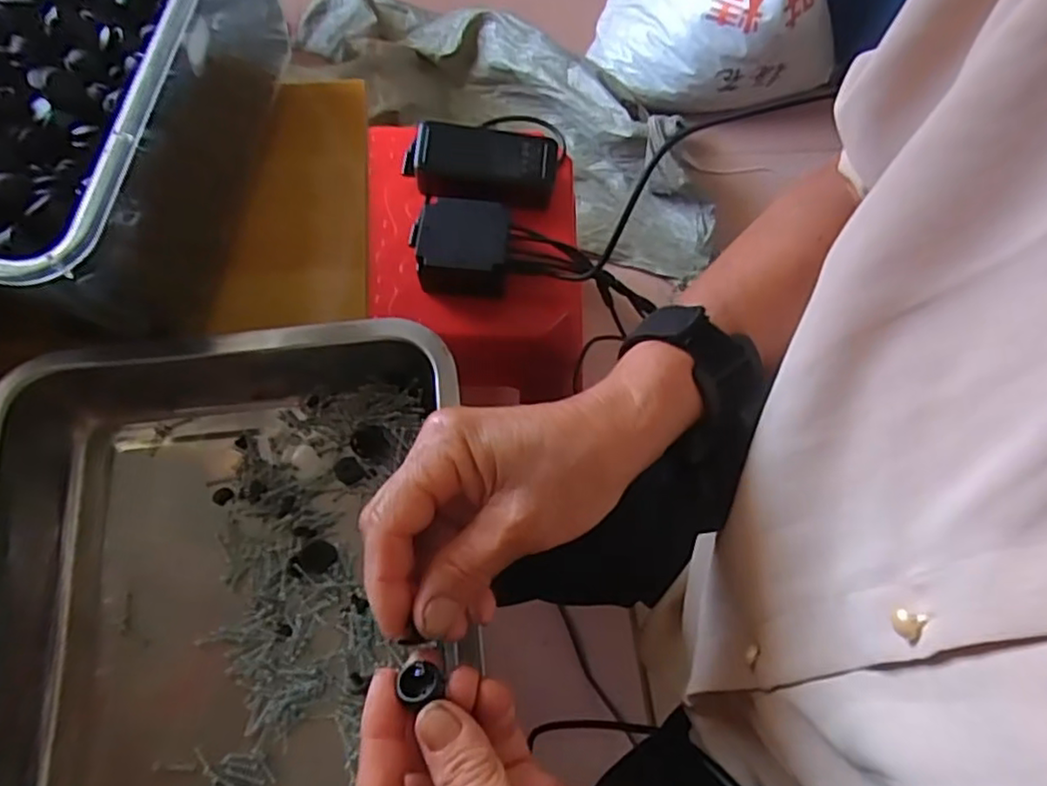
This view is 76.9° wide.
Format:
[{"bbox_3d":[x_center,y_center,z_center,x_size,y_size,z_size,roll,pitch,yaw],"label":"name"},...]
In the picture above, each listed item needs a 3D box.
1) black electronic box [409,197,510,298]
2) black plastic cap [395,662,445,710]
[{"bbox_3d":[-0.058,-0.134,0.604,0.088,0.058,0.078,4,68,0],"label":"black electronic box"},{"bbox_3d":[-0.038,0.109,0.248,0.016,0.008,0.015,4,68,0],"label":"black plastic cap"}]

